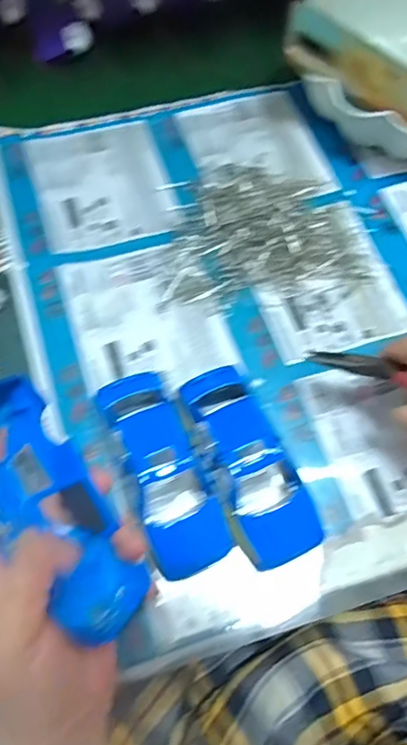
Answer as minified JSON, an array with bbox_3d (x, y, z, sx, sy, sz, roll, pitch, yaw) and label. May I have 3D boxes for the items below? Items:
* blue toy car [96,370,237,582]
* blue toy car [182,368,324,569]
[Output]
[{"bbox_3d":[-0.027,0.060,0.329,0.050,0.040,0.124,-23,67,-13],"label":"blue toy car"},{"bbox_3d":[0.026,0.055,0.334,0.047,0.040,0.125,-21,66,-12],"label":"blue toy car"}]

